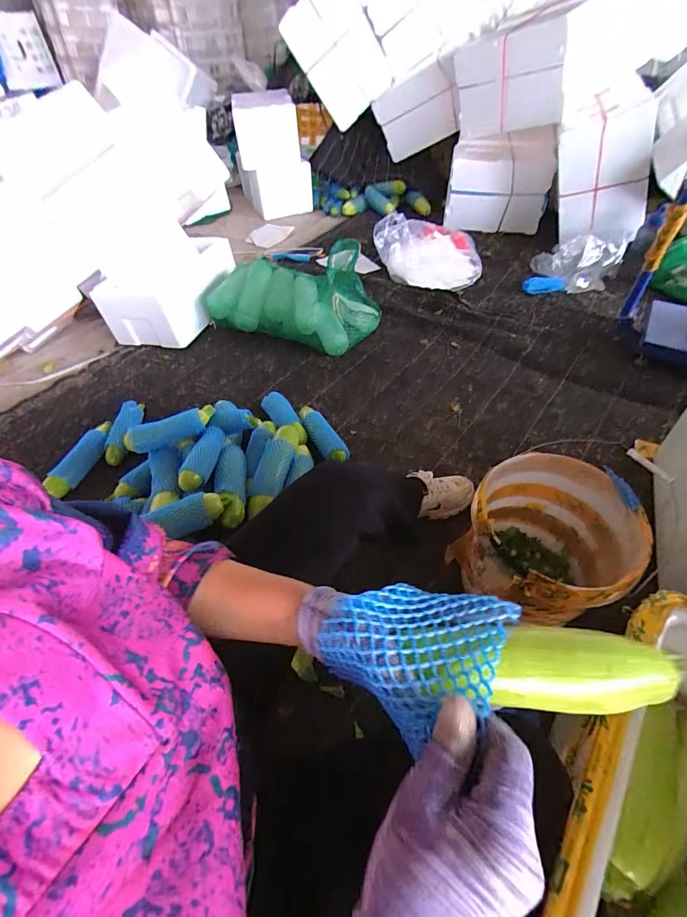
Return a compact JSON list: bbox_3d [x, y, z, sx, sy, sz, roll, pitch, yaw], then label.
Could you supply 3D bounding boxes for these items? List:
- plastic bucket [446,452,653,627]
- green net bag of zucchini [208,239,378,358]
[{"bbox_3d":[0.350,0.164,0.723,0.253,0.242,0.252,-2,49,2],"label":"plastic bucket"},{"bbox_3d":[-0.164,-0.543,1.339,0.545,0.208,0.234,11,51,12],"label":"green net bag of zucchini"}]

